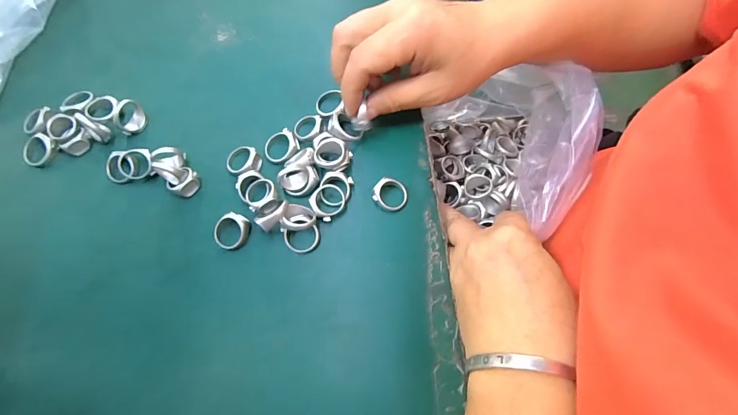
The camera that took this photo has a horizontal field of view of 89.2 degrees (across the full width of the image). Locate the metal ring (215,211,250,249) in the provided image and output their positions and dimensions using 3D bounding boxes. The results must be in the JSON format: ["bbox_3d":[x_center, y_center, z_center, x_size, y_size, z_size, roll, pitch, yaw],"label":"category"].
[{"bbox_3d":[-0.095,0.015,0.255,0.023,0.010,0.025,0,69,1],"label":"metal ring"}]

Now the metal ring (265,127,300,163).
[{"bbox_3d":[-0.065,-0.045,0.278,0.026,0.008,0.024,0,69,1],"label":"metal ring"}]

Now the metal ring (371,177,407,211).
[{"bbox_3d":[0.015,-0.009,0.263,0.024,0.010,0.023,0,69,1],"label":"metal ring"}]

